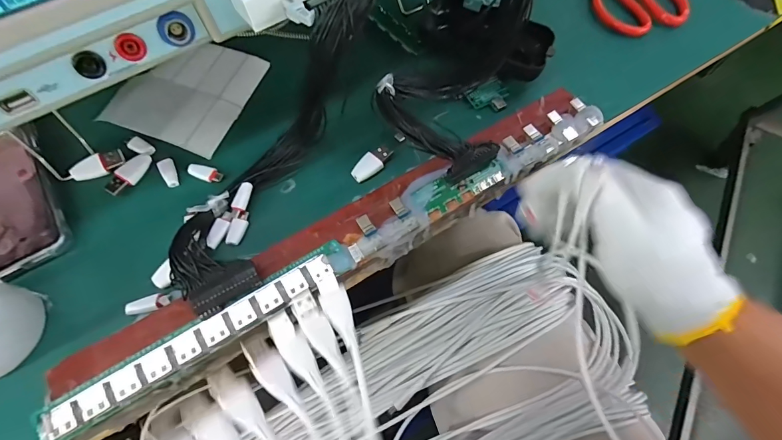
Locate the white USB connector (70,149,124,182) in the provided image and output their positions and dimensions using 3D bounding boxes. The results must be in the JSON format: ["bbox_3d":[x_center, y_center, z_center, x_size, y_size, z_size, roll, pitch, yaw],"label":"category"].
[{"bbox_3d":[-0.219,-0.040,0.278,0.036,0.004,0.018,-19,68,-9],"label":"white USB connector"}]

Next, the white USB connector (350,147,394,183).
[{"bbox_3d":[-0.014,-0.041,0.281,0.016,0.010,0.033,42,72,15],"label":"white USB connector"}]

